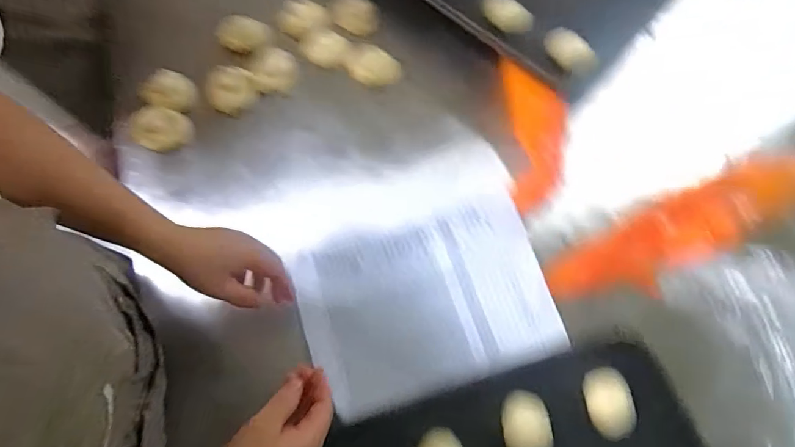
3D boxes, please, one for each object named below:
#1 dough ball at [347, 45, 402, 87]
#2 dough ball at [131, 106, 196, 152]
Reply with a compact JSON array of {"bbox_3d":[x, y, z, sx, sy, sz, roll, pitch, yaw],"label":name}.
[{"bbox_3d":[-0.031,-0.230,0.705,0.077,0.032,0.054,12,70,2],"label":"dough ball"},{"bbox_3d":[-0.310,-0.125,0.635,0.072,0.027,0.052,-8,71,-5],"label":"dough ball"}]

